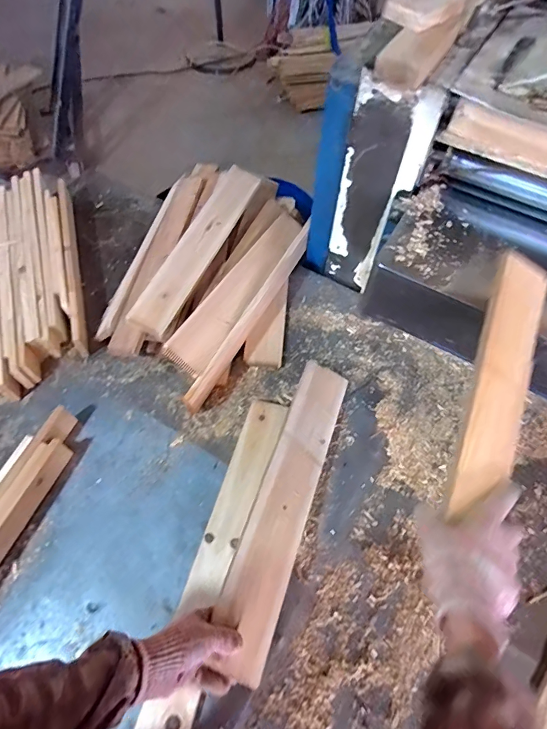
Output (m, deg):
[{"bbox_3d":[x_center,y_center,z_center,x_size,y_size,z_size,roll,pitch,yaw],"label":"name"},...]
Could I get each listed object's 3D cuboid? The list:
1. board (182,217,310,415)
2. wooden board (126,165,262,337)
[{"bbox_3d":[-0.039,-0.103,0.850,0.020,0.076,0.474,26,63,13],"label":"board"},{"bbox_3d":[-0.152,-0.255,0.875,0.077,0.021,0.462,21,62,10],"label":"wooden board"}]

